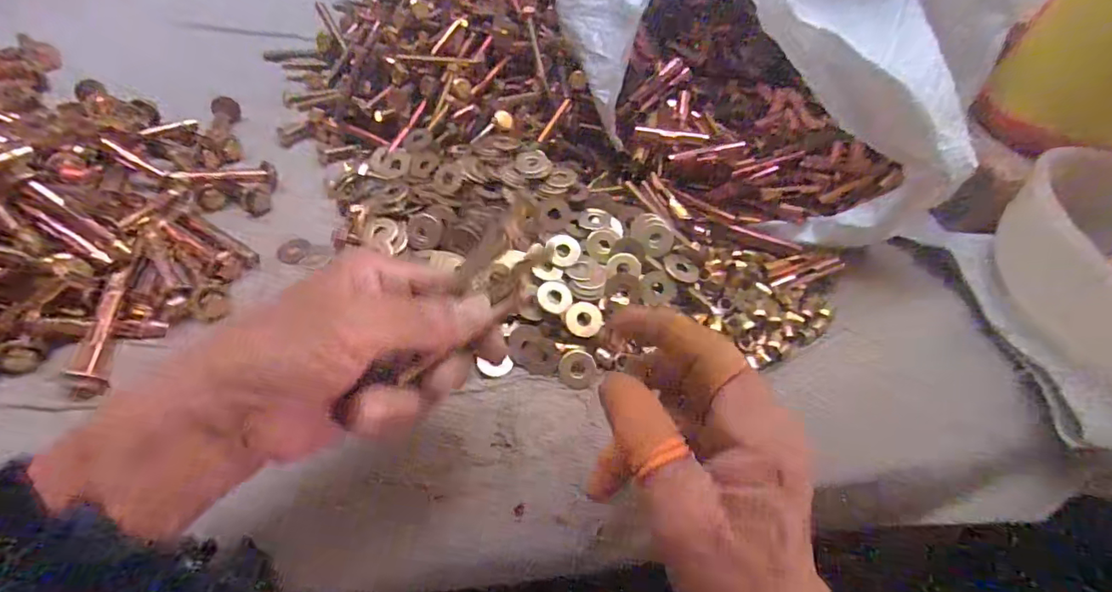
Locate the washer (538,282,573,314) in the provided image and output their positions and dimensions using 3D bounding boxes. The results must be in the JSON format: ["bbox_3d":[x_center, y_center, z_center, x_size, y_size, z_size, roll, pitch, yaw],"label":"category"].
[{"bbox_3d":[-0.001,0.001,0.309,0.020,0.004,0.020,13,65,-7],"label":"washer"}]

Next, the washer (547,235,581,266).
[{"bbox_3d":[0.006,-0.028,0.322,0.018,0.004,0.021,-8,75,-13],"label":"washer"}]

